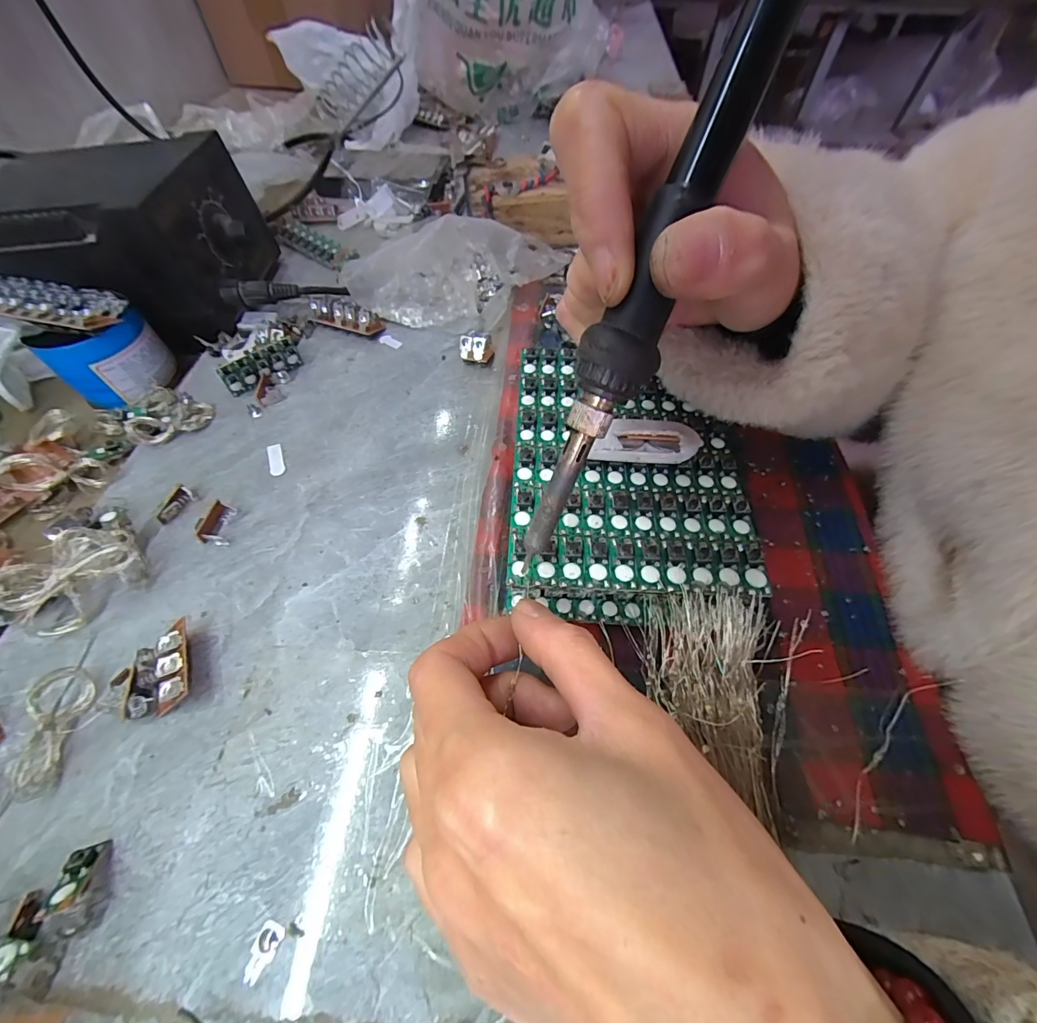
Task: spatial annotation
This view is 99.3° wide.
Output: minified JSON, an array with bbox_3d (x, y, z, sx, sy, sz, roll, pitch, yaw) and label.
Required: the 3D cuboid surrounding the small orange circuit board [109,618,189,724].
[{"bbox_3d":[-0.146,0.066,0.178,0.028,0.013,0.032,-22,60,-14],"label":"small orange circuit board"}]

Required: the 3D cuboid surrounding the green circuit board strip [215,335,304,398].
[{"bbox_3d":[-0.158,-0.089,0.272,0.046,0.023,0.008,-35,64,-21],"label":"green circuit board strip"}]

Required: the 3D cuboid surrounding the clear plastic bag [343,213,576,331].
[{"bbox_3d":[-0.047,-0.172,0.309,0.153,0.051,0.072,6,58,3],"label":"clear plastic bag"}]

